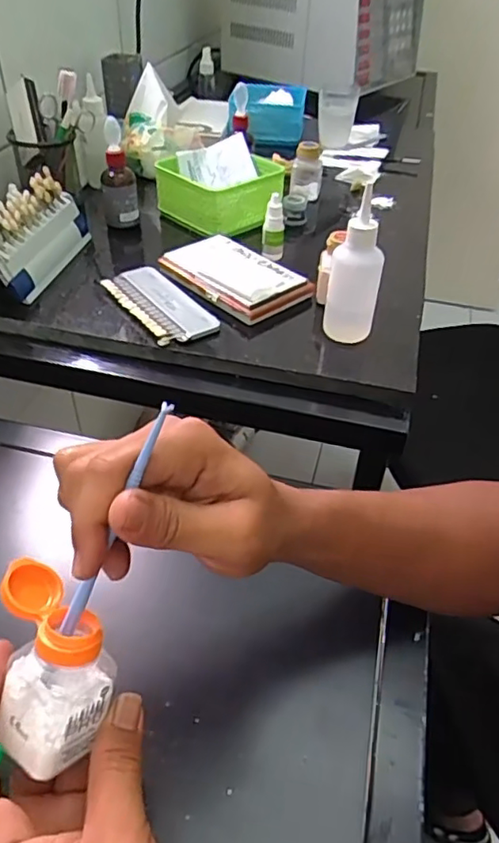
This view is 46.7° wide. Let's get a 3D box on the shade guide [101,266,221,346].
[{"bbox_3d":[-0.097,-0.125,0.609,0.062,0.008,0.153,-25,49,-27],"label":"shade guide"}]

